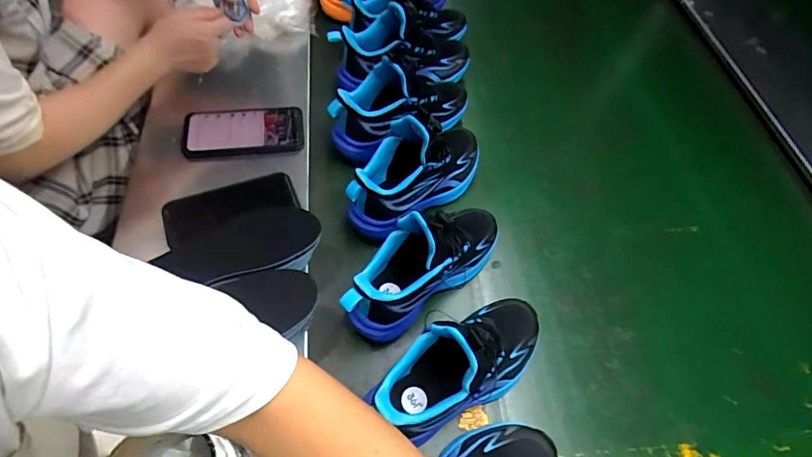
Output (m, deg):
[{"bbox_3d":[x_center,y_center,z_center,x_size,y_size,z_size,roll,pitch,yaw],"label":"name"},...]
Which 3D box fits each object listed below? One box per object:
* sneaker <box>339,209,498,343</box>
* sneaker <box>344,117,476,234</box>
[{"bbox_3d":[0.024,0.036,0.521,0.226,0.140,0.076,-37,66,-21],"label":"sneaker"},{"bbox_3d":[0.017,-0.083,0.598,0.221,0.139,0.082,-33,65,-19],"label":"sneaker"}]

